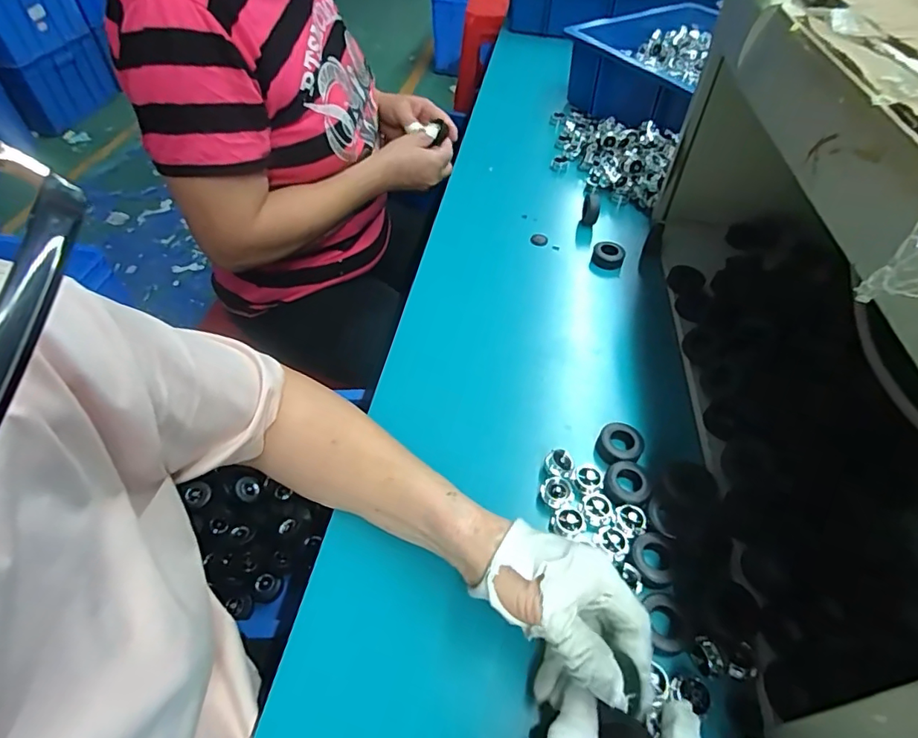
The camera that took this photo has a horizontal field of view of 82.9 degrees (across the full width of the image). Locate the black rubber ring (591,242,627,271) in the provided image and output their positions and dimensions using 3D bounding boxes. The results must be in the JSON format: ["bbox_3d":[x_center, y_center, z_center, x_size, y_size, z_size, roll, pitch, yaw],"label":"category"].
[{"bbox_3d":[0.177,-0.134,0.616,0.037,0.015,0.037,-1,50,1],"label":"black rubber ring"}]

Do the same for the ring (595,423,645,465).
[{"bbox_3d":[0.136,0.064,0.439,0.036,0.010,0.037,-1,50,1],"label":"ring"}]

